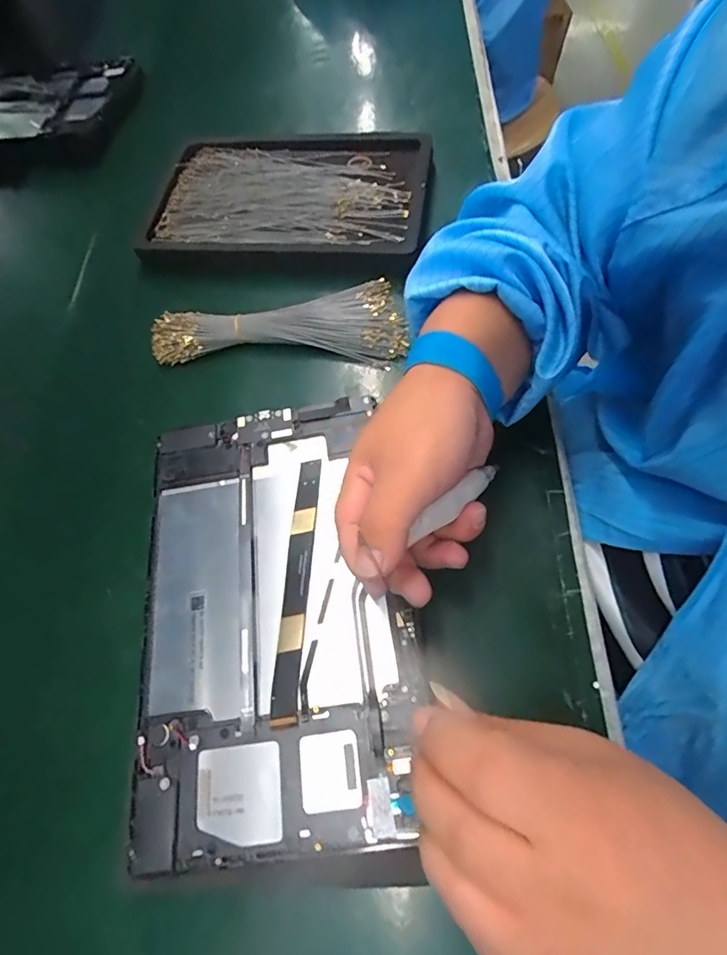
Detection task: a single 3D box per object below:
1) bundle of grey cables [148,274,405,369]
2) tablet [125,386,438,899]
[{"bbox_3d":[-0.065,-0.118,0.378,0.192,0.021,0.072,0,64,2],"label":"bundle of grey cables"},{"bbox_3d":[-0.053,0.071,0.272,0.146,0.015,0.246,-8,64,-2],"label":"tablet"}]

